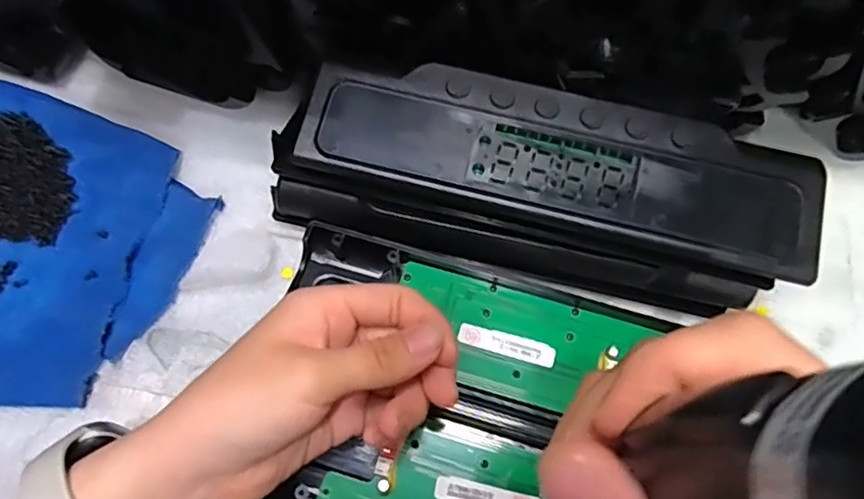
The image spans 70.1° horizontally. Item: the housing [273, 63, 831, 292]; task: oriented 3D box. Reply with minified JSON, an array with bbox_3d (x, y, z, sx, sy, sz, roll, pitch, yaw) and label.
[{"bbox_3d":[0.054,-0.039,0.295,0.247,0.027,0.074,13,68,4],"label":"housing"}]

